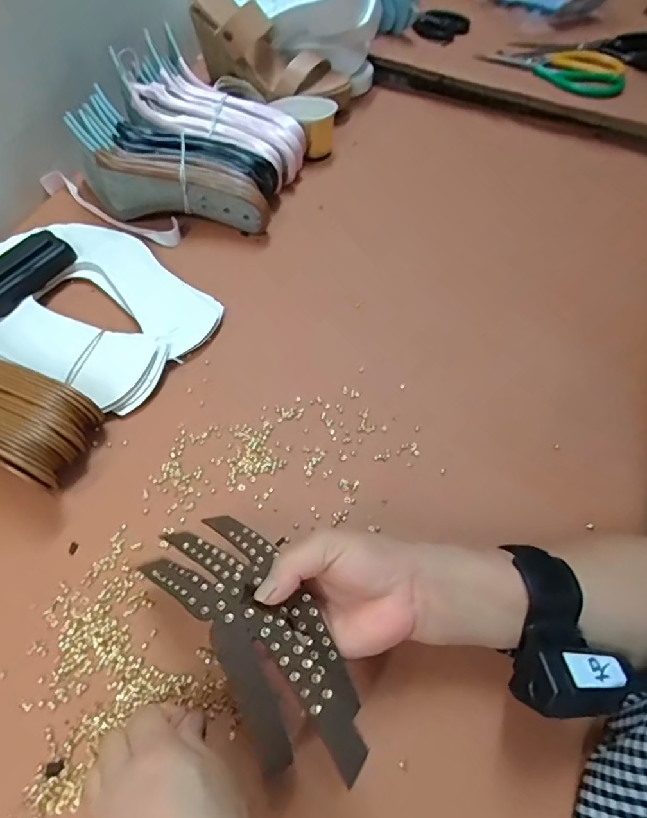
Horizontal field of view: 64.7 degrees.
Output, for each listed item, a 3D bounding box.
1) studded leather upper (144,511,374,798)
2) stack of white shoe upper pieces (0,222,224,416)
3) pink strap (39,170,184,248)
[{"bbox_3d":[-0.042,0.128,0.304,0.075,0.052,0.178,-34,60,-21],"label":"studded leather upper"},{"bbox_3d":[-0.245,-0.110,0.514,0.266,0.021,0.183,39,66,20],"label":"stack of white shoe upper pieces"},{"bbox_3d":[-0.247,-0.237,0.603,0.192,0.020,0.032,25,62,14],"label":"pink strap"}]

